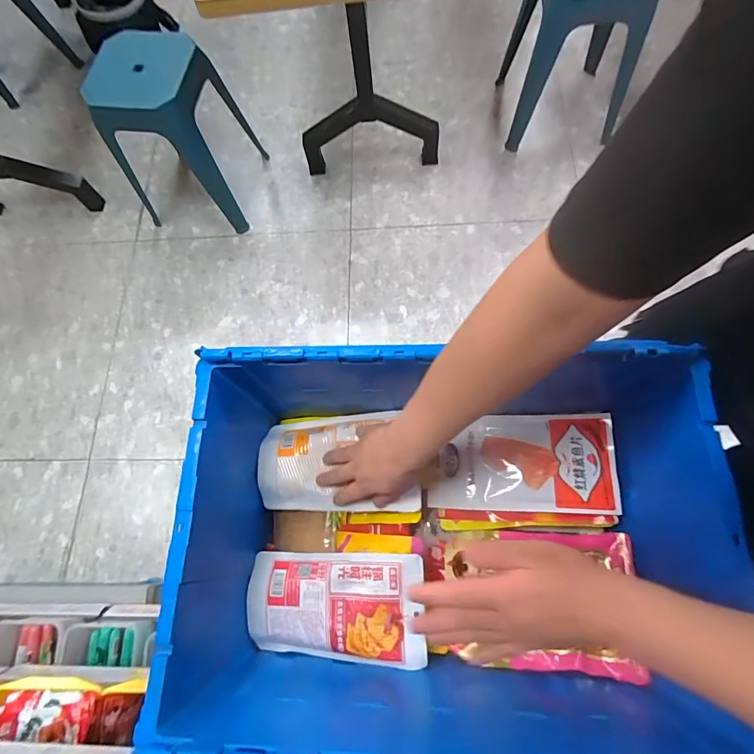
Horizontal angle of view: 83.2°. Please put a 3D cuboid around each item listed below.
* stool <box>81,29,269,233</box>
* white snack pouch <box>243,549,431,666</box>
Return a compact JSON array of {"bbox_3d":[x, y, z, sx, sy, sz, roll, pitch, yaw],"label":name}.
[{"bbox_3d":[-0.595,-0.725,1.269,0.325,0.442,0.302,6,72,7],"label":"stool"},{"bbox_3d":[-0.061,0.314,0.581,0.244,0.025,0.140,-2,84,11],"label":"white snack pouch"}]

